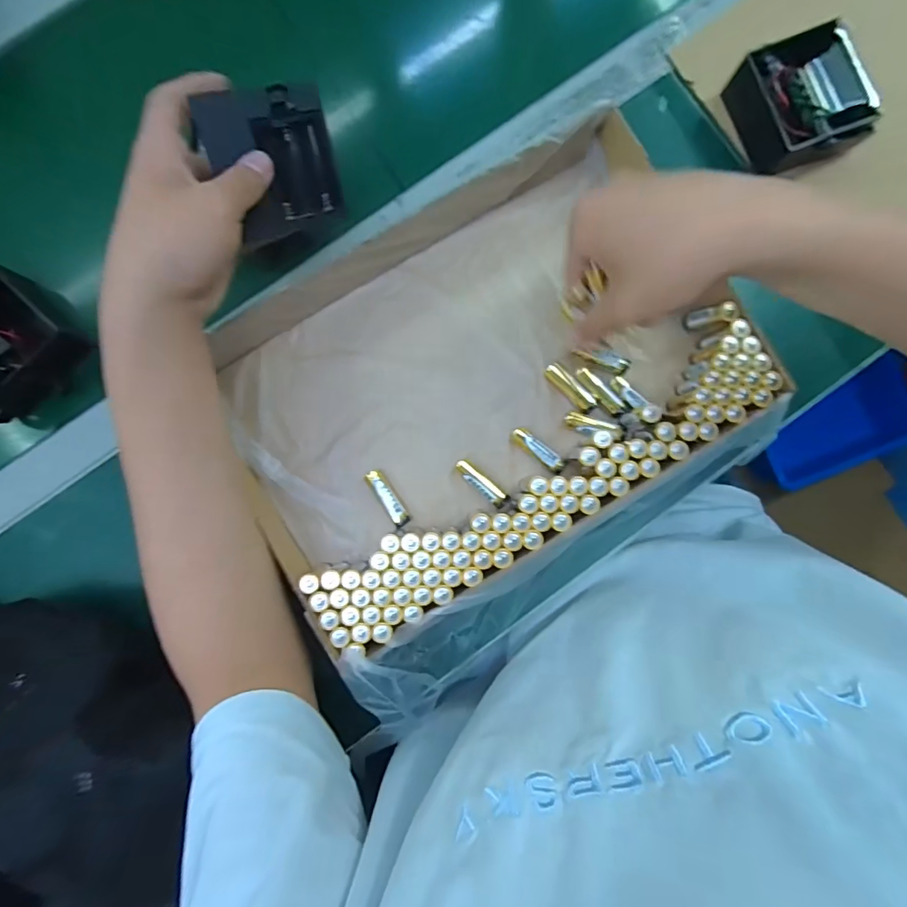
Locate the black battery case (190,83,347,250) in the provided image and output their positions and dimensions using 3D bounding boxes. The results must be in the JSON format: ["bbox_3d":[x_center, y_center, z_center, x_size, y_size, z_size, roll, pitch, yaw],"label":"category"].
[{"bbox_3d":[-0.117,-0.191,0.333,0.079,0.090,0.022,-26,50,-15],"label":"black battery case"}]

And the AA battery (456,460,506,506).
[{"bbox_3d":[0.021,0.023,0.383,0.047,0.011,0.011,43,87,-11],"label":"AA battery"}]

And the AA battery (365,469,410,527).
[{"bbox_3d":[-0.051,0.034,0.386,0.013,0.013,0.049,-33,87,-4],"label":"AA battery"}]

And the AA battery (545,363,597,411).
[{"bbox_3d":[0.091,-0.051,0.388,0.013,0.015,0.048,-41,87,-3],"label":"AA battery"}]

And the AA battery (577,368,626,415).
[{"bbox_3d":[0.114,-0.048,0.387,0.014,0.014,0.050,-42,88,-4],"label":"AA battery"}]

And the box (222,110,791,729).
[{"bbox_3d":[0.029,-0.043,0.375,0.384,0.060,0.316,-33,87,-2],"label":"box"}]

